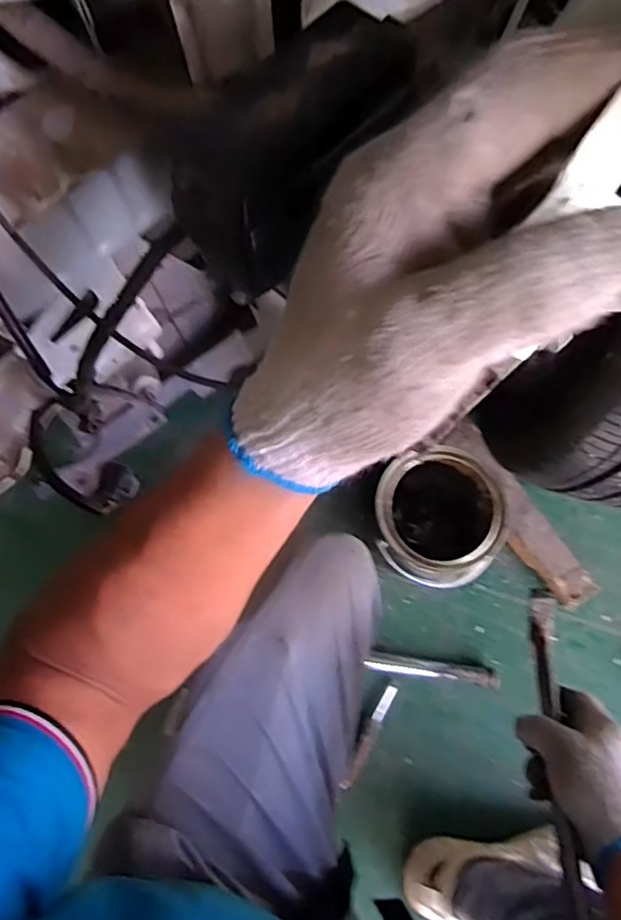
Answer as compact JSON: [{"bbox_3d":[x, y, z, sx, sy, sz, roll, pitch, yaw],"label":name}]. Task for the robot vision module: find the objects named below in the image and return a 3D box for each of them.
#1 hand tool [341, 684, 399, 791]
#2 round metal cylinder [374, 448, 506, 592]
[{"bbox_3d":[0.080,0.371,0.803,0.019,0.016,0.140,28,77,7],"label":"hand tool"},{"bbox_3d":[0.170,0.081,0.834,0.180,0.181,0.161,-26,77,-6],"label":"round metal cylinder"}]

